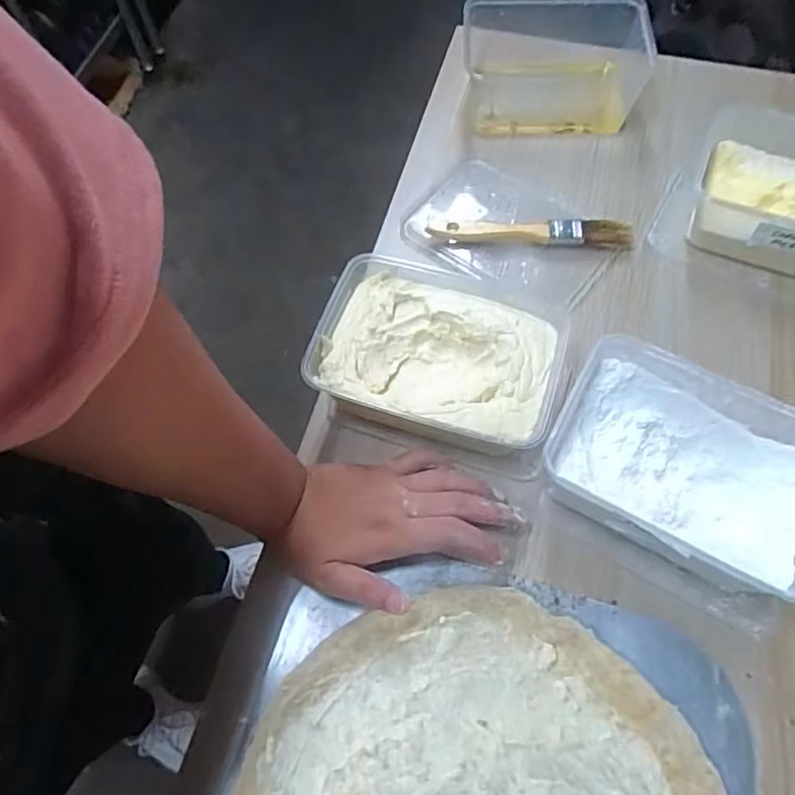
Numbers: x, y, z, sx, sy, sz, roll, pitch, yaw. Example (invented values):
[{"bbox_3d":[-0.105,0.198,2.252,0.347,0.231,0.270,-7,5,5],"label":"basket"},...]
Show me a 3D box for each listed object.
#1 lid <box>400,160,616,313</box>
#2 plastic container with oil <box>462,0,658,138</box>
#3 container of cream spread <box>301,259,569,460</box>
[{"bbox_3d":[0.100,-0.147,0.544,0.170,0.013,0.127,39,72,18],"label":"lid"},{"bbox_3d":[0.159,-0.331,0.592,0.182,0.071,0.130,2,64,3],"label":"plastic container with oil"},{"bbox_3d":[0.031,-0.026,0.451,0.168,0.067,0.130,14,66,10],"label":"container of cream spread"}]

